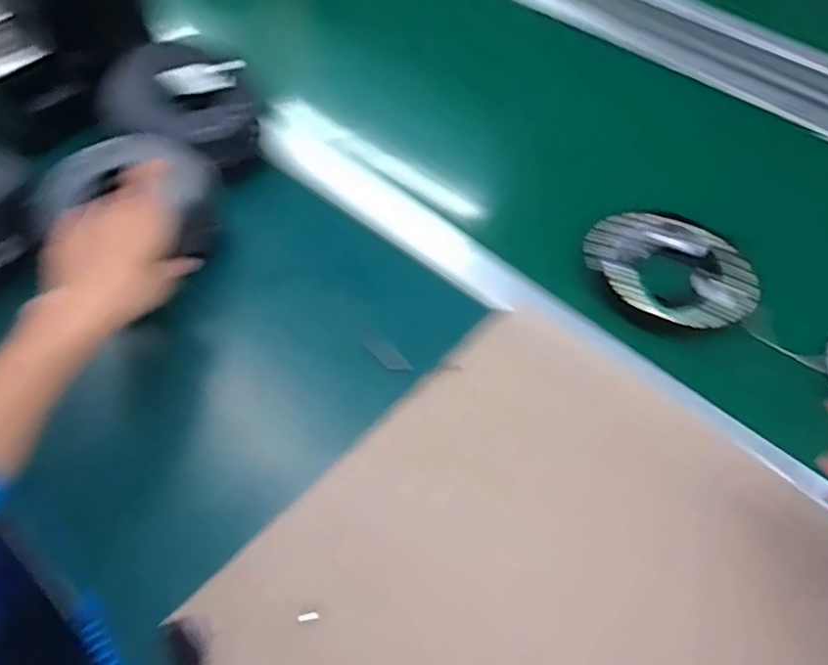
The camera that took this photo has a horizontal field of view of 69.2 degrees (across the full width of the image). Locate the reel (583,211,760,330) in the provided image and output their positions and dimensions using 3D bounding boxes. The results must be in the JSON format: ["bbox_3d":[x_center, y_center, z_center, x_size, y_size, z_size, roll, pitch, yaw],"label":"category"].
[{"bbox_3d":[0.221,-0.060,0.513,0.140,0.015,0.131,35,55,21],"label":"reel"}]

